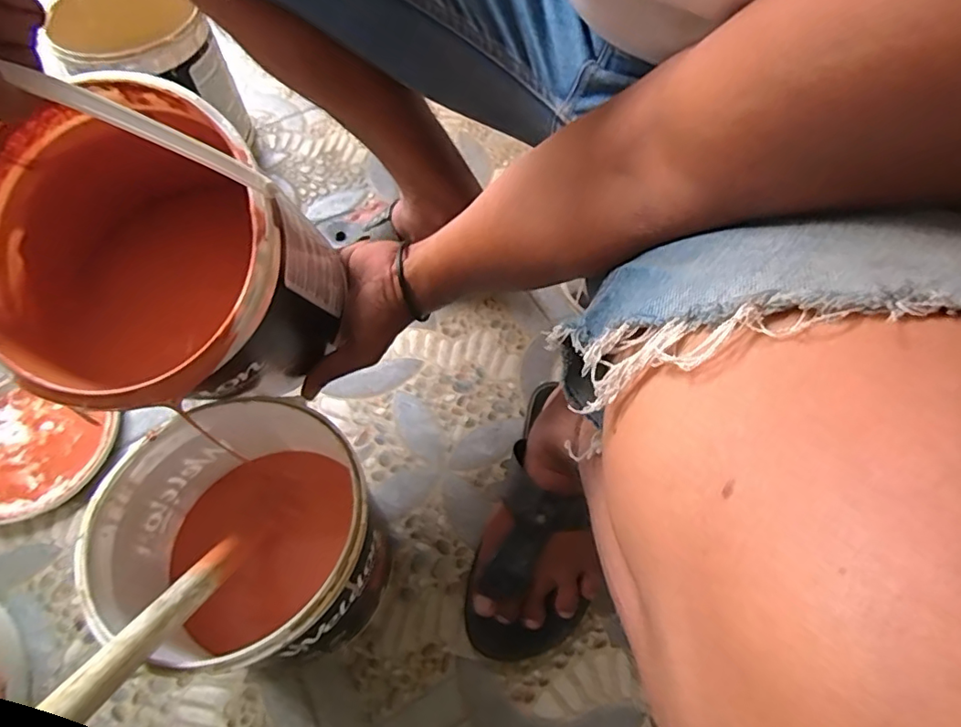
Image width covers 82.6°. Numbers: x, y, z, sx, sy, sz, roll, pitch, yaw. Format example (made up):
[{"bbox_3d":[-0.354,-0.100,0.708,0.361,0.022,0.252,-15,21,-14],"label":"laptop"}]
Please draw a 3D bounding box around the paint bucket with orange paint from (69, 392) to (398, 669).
[{"bbox_3d":[-0.172,0.143,0.440,0.181,0.204,0.170,0,62,0],"label":"paint bucket with orange paint"}]

